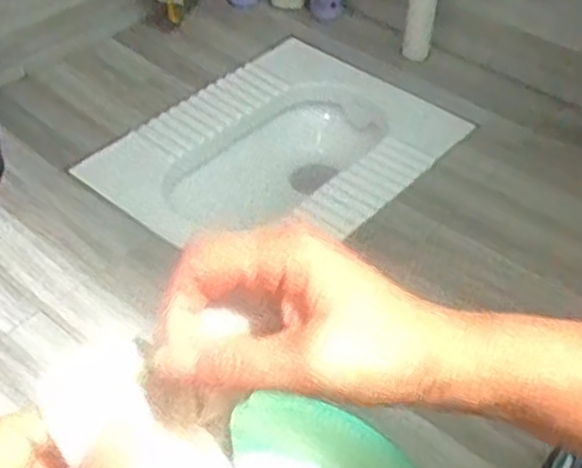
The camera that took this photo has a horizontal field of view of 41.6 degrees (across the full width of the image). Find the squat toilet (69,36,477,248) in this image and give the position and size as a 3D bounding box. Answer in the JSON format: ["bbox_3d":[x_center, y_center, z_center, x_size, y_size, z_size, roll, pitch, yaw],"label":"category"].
[{"bbox_3d":[-0.018,-0.091,1.309,0.433,0.172,0.520,29,51,24],"label":"squat toilet"}]

